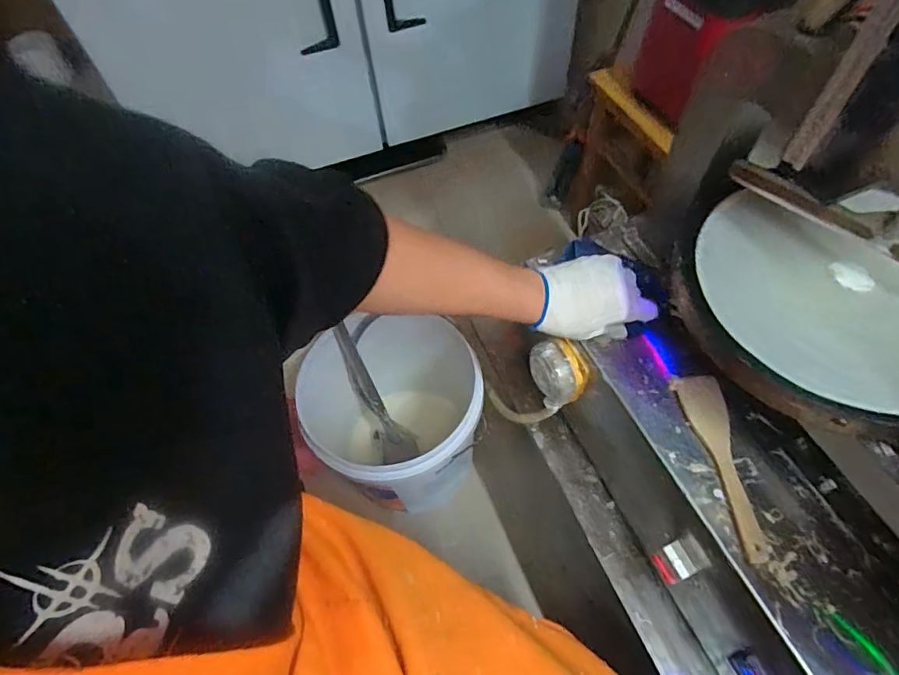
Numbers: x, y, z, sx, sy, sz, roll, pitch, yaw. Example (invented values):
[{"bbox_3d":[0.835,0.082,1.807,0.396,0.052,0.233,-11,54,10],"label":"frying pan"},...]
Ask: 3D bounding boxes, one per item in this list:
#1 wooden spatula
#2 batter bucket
[{"bbox_3d":[0.302,0.133,0.548,0.046,0.010,0.198,-9,58,-2],"label":"wooden spatula"},{"bbox_3d":[-0.081,0.157,0.969,0.275,0.329,0.296,-2,58,3],"label":"batter bucket"}]

